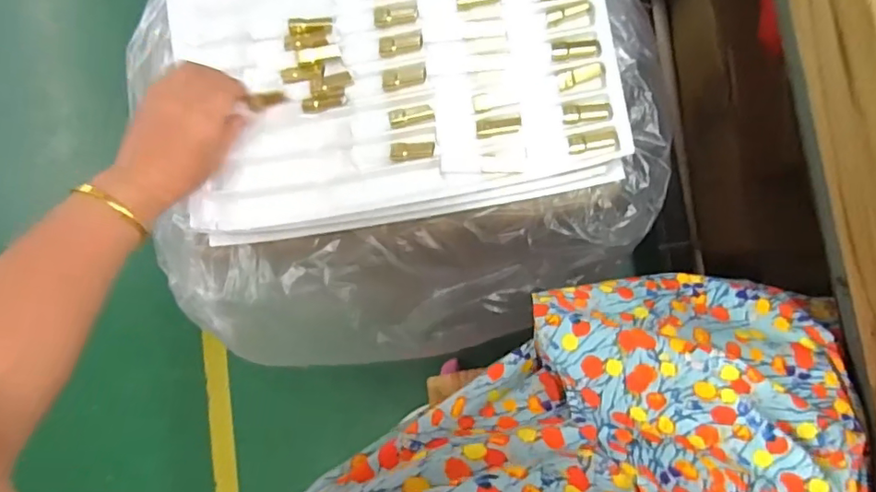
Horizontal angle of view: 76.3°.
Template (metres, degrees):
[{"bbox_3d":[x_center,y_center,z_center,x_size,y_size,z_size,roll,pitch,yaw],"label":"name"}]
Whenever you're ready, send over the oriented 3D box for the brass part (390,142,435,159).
[{"bbox_3d":[-0.023,-0.086,0.498,0.039,0.005,0.013,-3,86,9],"label":"brass part"}]

